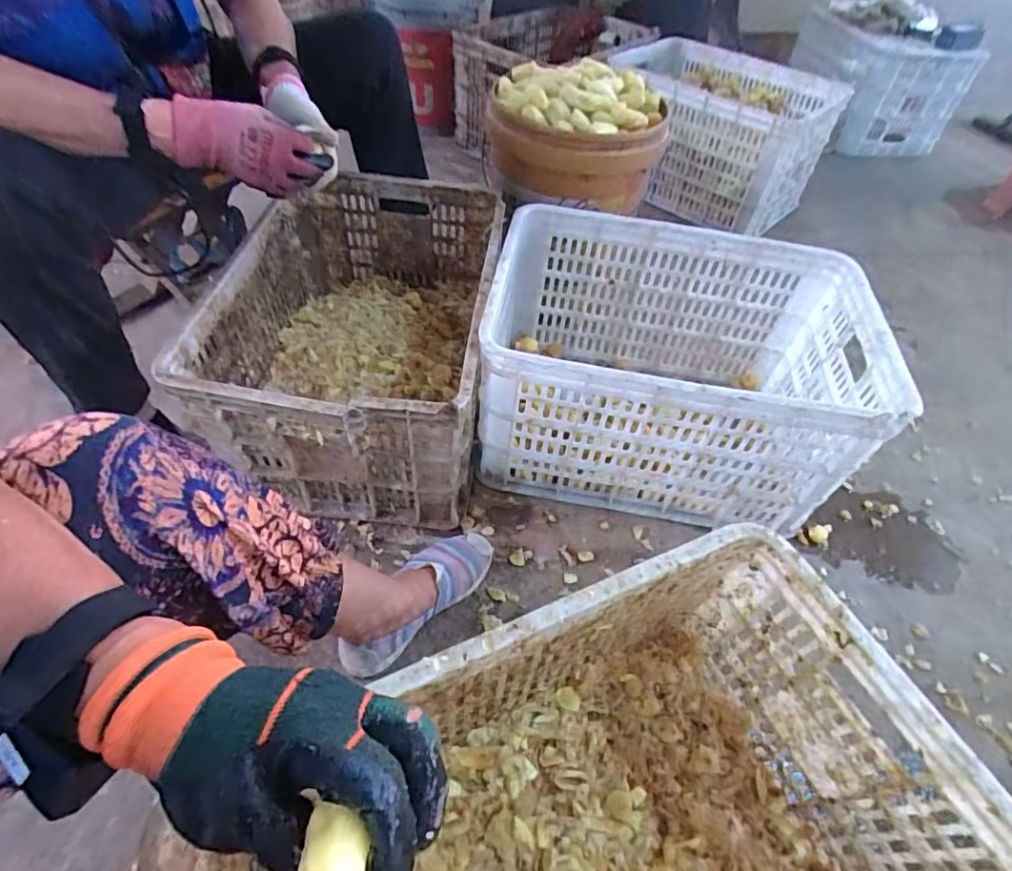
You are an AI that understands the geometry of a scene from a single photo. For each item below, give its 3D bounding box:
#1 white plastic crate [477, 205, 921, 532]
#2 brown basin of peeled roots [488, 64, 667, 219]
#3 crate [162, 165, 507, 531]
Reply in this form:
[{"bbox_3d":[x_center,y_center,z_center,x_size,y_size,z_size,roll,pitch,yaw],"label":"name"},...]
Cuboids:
[{"bbox_3d":[0.240,-0.101,0.842,0.510,0.295,0.373,9,50,4],"label":"white plastic crate"},{"bbox_3d":[0.121,-0.535,0.969,0.293,0.159,0.300,11,50,-1],"label":"brown basin of peeled roots"},{"bbox_3d":[-0.211,-0.152,0.831,0.348,0.252,0.516,7,50,-4],"label":"crate"}]

